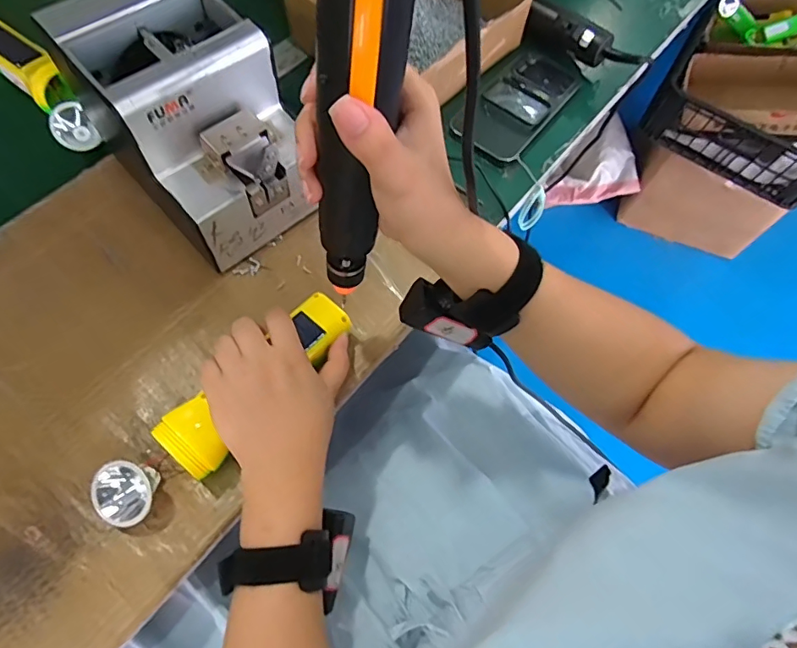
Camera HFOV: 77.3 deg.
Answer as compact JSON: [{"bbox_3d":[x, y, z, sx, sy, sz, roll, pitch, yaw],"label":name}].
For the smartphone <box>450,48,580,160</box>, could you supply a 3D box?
[{"bbox_3d":[0.135,-0.249,0.551,0.082,0.016,0.169,33,68,11],"label":"smartphone"}]

